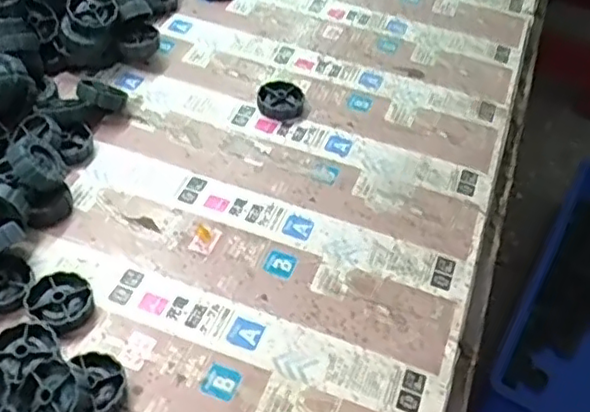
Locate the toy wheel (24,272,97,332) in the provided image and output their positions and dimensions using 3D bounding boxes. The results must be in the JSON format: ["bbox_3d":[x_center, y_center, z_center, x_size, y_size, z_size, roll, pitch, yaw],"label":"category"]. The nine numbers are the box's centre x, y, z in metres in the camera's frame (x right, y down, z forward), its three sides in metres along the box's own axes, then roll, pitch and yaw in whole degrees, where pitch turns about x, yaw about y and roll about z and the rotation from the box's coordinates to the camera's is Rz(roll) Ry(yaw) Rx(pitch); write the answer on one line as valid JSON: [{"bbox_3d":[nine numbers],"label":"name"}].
[{"bbox_3d":[-0.144,0.059,0.408,0.039,0.014,0.036,3,49,-3],"label":"toy wheel"}]

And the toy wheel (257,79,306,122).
[{"bbox_3d":[-0.013,-0.087,0.546,0.040,0.014,0.040,3,49,-3],"label":"toy wheel"}]

